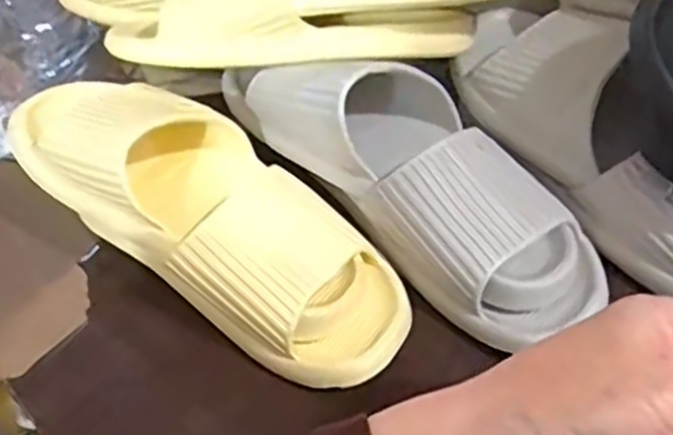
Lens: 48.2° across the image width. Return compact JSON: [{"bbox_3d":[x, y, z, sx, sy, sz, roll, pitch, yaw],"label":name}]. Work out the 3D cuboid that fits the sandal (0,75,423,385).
[{"bbox_3d":[-0.080,-0.012,0.458,0.289,0.065,0.109,35,58,11],"label":"sandal"}]

